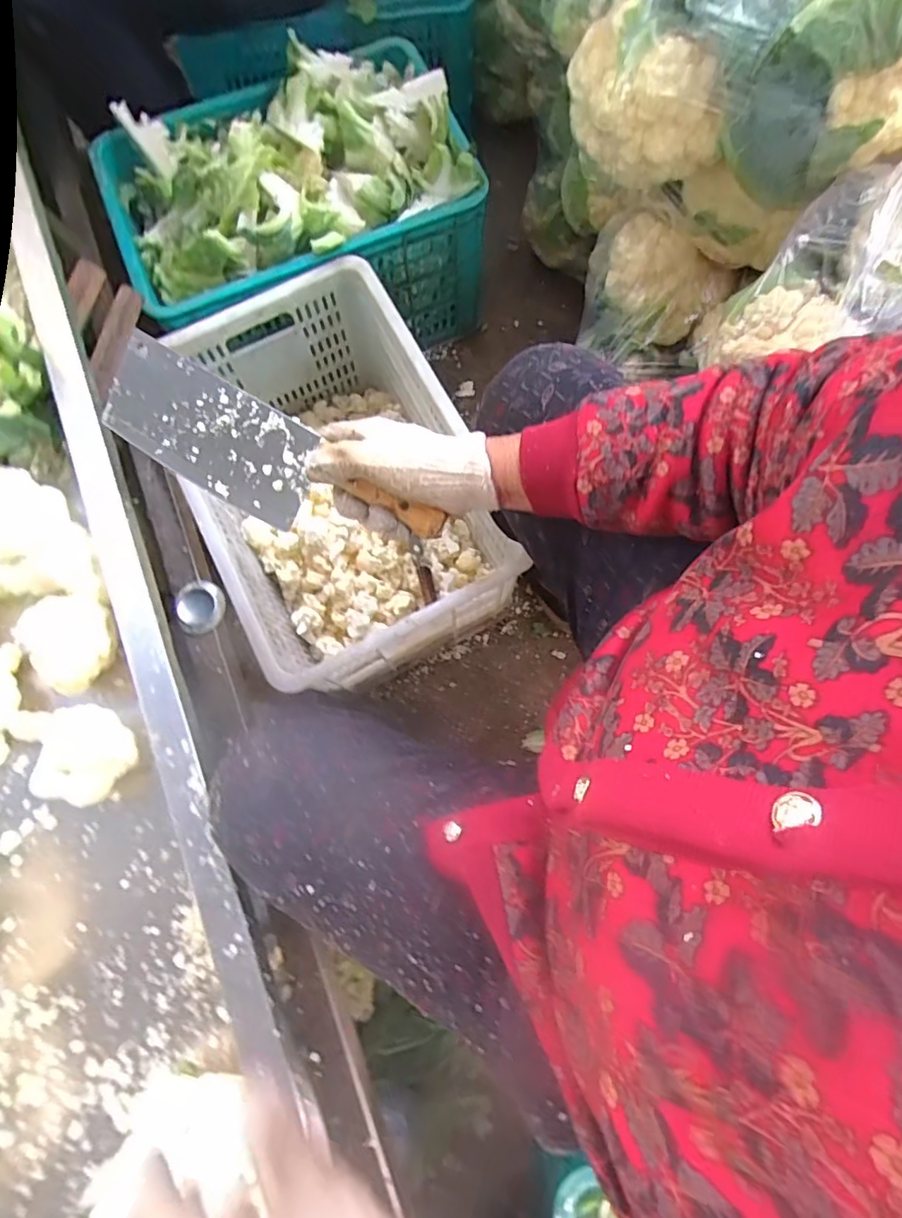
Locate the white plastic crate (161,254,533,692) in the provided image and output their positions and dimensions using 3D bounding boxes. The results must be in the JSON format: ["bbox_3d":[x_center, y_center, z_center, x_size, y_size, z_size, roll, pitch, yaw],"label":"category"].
[{"bbox_3d":[-0.164,-0.178,0.834,0.345,0.246,0.526,-26,78,-5],"label":"white plastic crate"}]

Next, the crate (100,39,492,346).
[{"bbox_3d":[-0.244,-0.625,0.915,0.516,0.294,0.369,-21,77,-4],"label":"crate"}]

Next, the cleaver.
[{"bbox_3d":[-0.151,-0.116,0.469,0.288,0.017,0.089,30,107,-3],"label":"cleaver"}]

